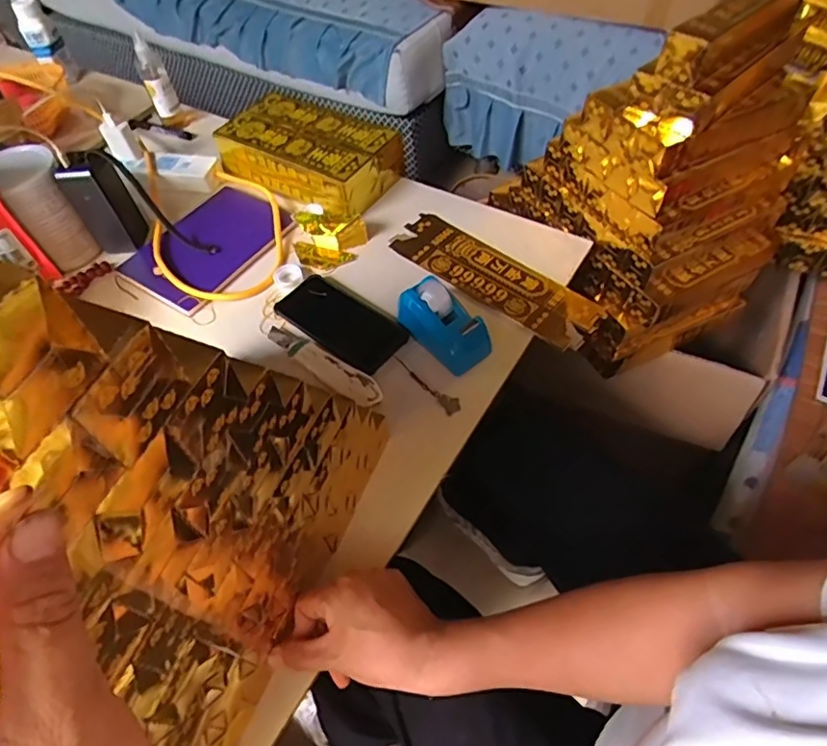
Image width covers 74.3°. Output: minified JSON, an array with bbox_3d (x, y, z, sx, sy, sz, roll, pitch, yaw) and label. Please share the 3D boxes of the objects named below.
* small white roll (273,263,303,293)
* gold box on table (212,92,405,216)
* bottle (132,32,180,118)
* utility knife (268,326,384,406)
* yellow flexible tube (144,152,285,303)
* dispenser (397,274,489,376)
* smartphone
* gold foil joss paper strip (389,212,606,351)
[{"bbox_3d":[-0.162,-0.124,0.708,0.036,0.012,0.038,-2,55,3],"label":"small white roll"},{"bbox_3d":[-0.155,-0.326,0.812,0.247,0.065,0.139,26,61,21],"label":"gold box on table"},{"bbox_3d":[-0.421,-0.483,0.886,0.040,0.119,0.031,-25,57,-12],"label":"bottle"},{"bbox_3d":[-0.104,-0.012,0.617,0.166,0.011,0.036,33,64,24],"label":"utility knife"},{"bbox_3d":[-0.281,-0.223,0.770,0.174,0.030,0.324,-17,56,-6],"label":"yellow flexible tube"},{"bbox_3d":[0.034,-0.056,0.611,0.051,0.060,0.106,-36,60,-19],"label":"dispenser"},{"bbox_3d":[-0.087,-0.061,0.653,0.164,0.014,0.076,34,65,25],"label":"smartphone"},{"bbox_3d":[0.097,-0.125,0.696,0.281,0.011,0.087,35,65,25],"label":"gold foil joss paper strip"}]

